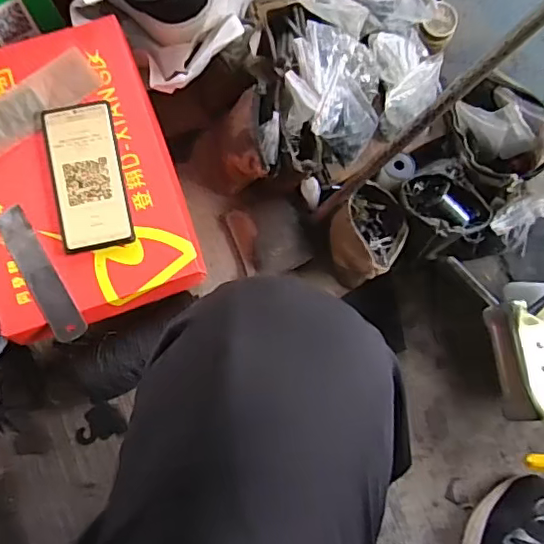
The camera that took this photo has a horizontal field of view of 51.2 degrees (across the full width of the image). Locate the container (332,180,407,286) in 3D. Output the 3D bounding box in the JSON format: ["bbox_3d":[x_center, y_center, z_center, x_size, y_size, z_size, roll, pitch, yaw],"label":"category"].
[{"bbox_3d":[0.117,-0.046,0.708,0.088,0.064,0.109,30,83,2],"label":"container"}]

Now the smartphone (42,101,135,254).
[{"bbox_3d":[-0.202,-0.106,0.620,0.075,0.011,0.161,-11,83,-3],"label":"smartphone"}]

